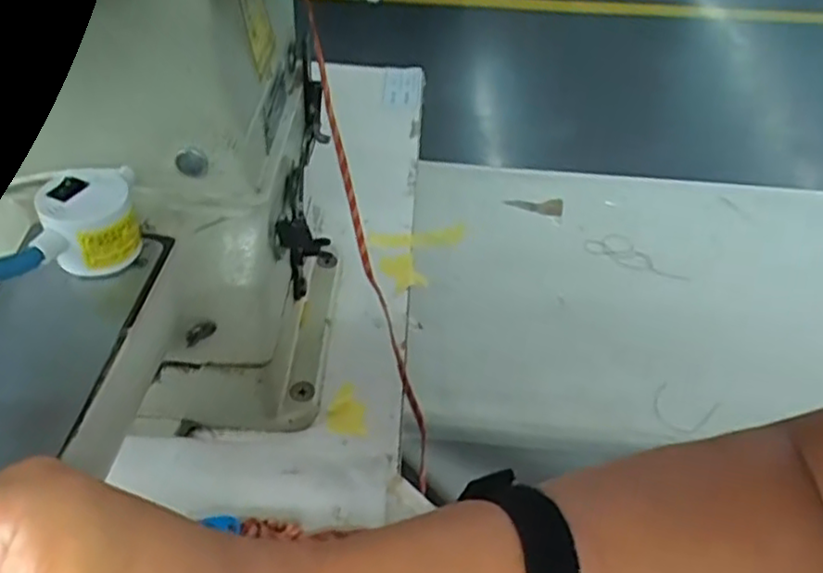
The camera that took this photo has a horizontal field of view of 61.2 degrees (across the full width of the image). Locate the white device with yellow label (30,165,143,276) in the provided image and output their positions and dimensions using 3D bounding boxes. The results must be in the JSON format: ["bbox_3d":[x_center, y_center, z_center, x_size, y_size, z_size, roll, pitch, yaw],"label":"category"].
[{"bbox_3d":[-0.136,-0.030,0.295,0.037,0.034,0.041,-10,47,-13],"label":"white device with yellow label"}]

